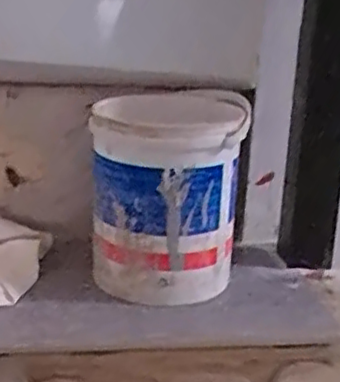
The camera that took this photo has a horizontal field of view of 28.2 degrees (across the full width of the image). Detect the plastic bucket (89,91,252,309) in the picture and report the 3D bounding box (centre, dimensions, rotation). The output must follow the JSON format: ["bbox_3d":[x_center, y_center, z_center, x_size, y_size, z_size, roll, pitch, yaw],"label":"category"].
[{"bbox_3d":[-0.006,0.005,0.795,0.176,0.194,0.188,2,18,-1],"label":"plastic bucket"}]

